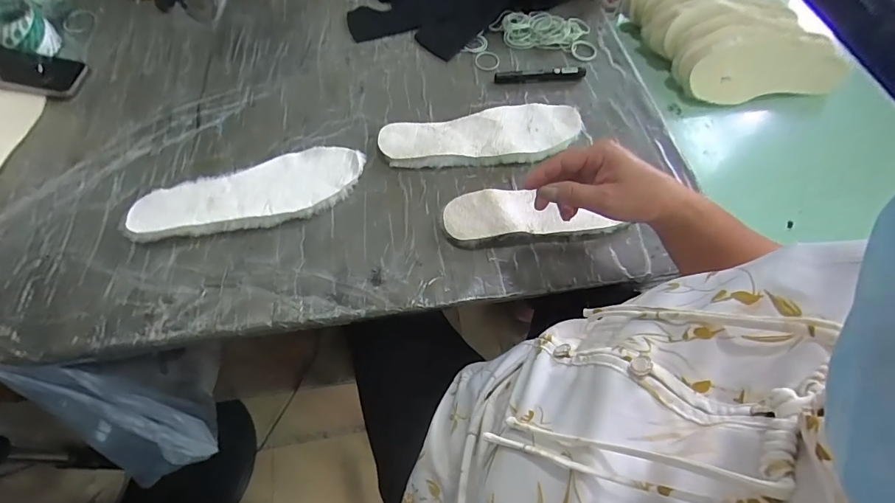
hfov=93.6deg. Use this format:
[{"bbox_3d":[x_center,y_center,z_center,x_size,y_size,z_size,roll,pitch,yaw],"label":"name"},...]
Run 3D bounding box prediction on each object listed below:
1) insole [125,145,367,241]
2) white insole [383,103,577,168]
[{"bbox_3d":[-0.247,-0.072,0.538,0.281,0.024,0.097,-19,64,-12],"label":"insole"},{"bbox_3d":[0.050,-0.165,0.599,0.280,0.023,0.094,-4,62,-5],"label":"white insole"}]

